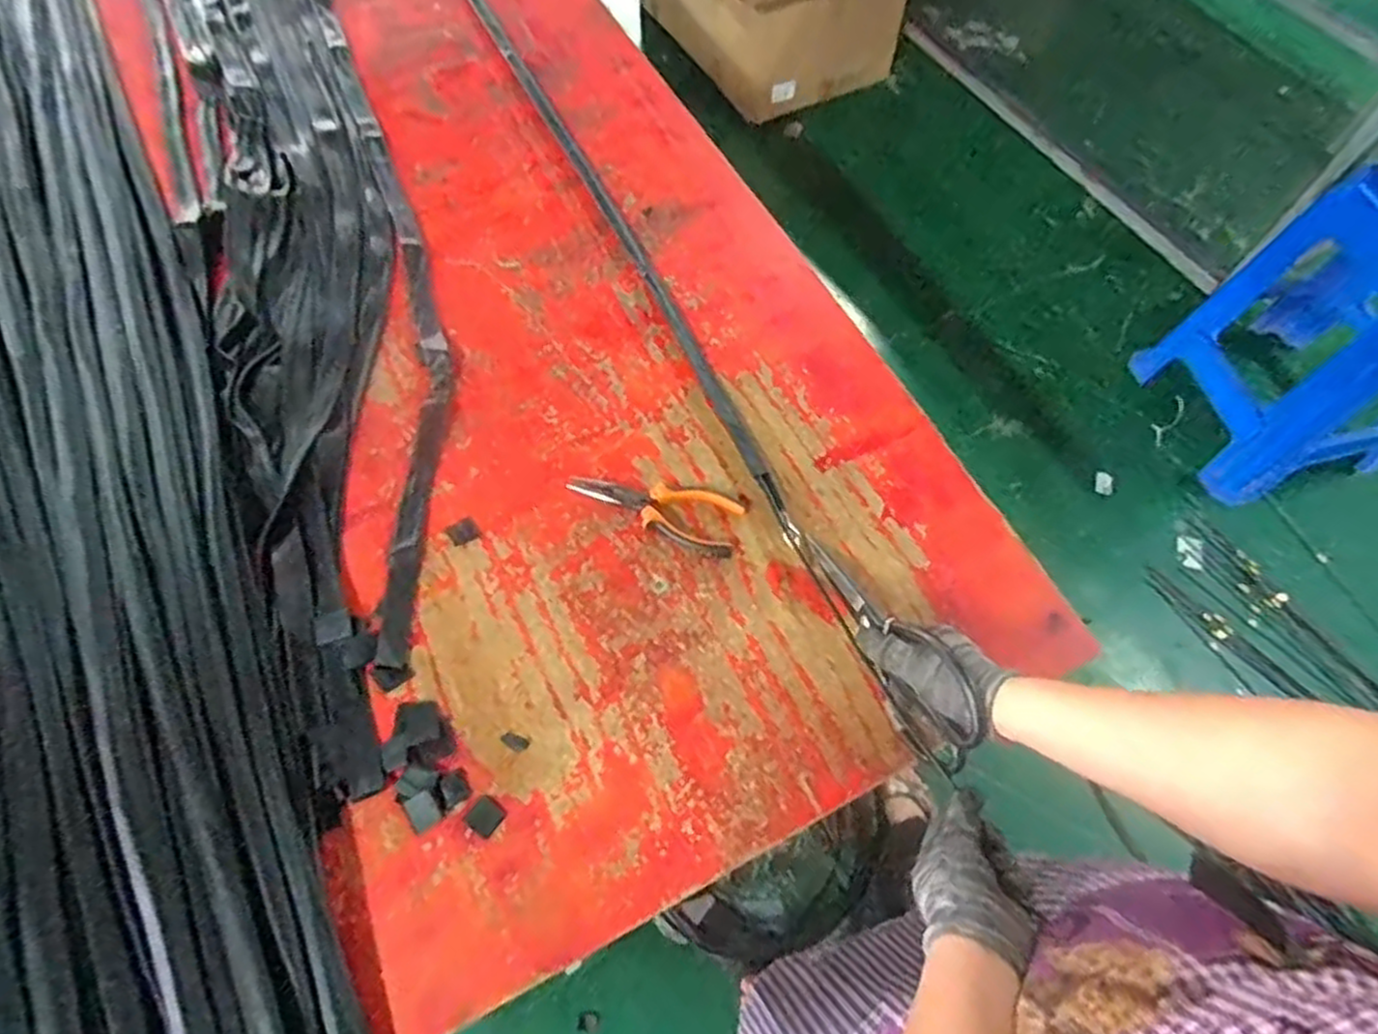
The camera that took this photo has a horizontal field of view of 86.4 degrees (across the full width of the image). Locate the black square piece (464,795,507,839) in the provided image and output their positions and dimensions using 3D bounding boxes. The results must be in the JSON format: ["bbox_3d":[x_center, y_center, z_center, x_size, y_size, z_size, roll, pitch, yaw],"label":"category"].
[{"bbox_3d":[-0.158,0.233,0.571,0.026,0.004,0.026,34,69,15],"label":"black square piece"}]

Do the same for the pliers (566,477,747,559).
[{"bbox_3d":[-0.030,-0.017,0.680,0.161,0.023,0.062,22,66,10],"label":"pliers"}]

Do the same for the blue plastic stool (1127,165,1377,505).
[{"bbox_3d":[1.238,-0.327,1.379,0.373,0.545,0.352,-15,65,-7],"label":"blue plastic stool"}]

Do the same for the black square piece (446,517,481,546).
[{"bbox_3d":[-0.209,0.014,0.678,0.026,0.004,0.023,-30,68,-13],"label":"black square piece"}]

